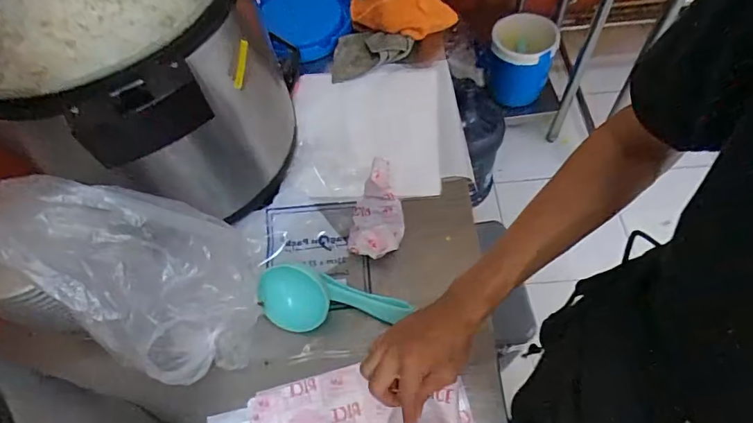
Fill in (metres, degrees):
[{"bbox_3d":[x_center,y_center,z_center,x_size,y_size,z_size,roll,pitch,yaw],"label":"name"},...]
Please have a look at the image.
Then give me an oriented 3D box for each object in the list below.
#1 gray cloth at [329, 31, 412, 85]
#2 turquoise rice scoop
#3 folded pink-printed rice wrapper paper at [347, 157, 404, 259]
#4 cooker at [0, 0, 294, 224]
[{"bbox_3d":[-0.018,-0.298,0.862,0.157,0.041,0.086,-23,60,-10],"label":"gray cloth"},{"bbox_3d":[-0.058,0.119,0.613,0.195,0.040,0.079,5,59,8],"label":"turquoise rice scoop"},{"bbox_3d":[0.000,0.005,0.640,0.071,0.103,0.111,5,59,8],"label":"folded pink-printed rice wrapper paper"},{"bbox_3d":[-0.307,-0.178,0.609,0.316,0.318,0.335,-2,58,3],"label":"cooker"}]

